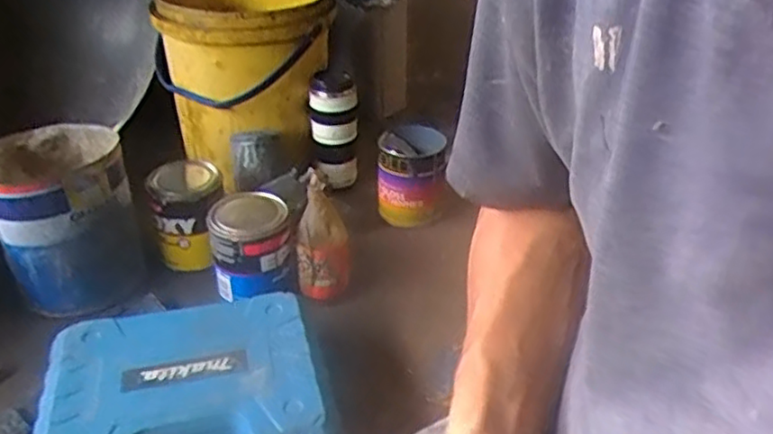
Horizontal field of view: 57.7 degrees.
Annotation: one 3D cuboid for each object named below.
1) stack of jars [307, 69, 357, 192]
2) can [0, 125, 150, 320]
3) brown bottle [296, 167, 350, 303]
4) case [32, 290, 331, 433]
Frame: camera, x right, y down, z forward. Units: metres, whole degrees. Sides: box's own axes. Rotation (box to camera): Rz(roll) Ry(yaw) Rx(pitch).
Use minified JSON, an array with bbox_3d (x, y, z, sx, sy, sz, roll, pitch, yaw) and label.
[{"bbox_3d":[-0.086,-0.142,1.144,0.075,0.170,0.076,-3,32,-5],"label":"stack of jars"},{"bbox_3d":[-0.432,0.008,0.952,0.171,0.217,0.182,-14,35,-22],"label":"can"},{"bbox_3d":[-0.083,0.027,0.902,0.061,0.159,0.050,12,34,18],"label":"brown bottle"},{"bbox_3d":[-0.209,0.198,0.740,0.277,0.085,0.239,-8,33,-13],"label":"case"}]

